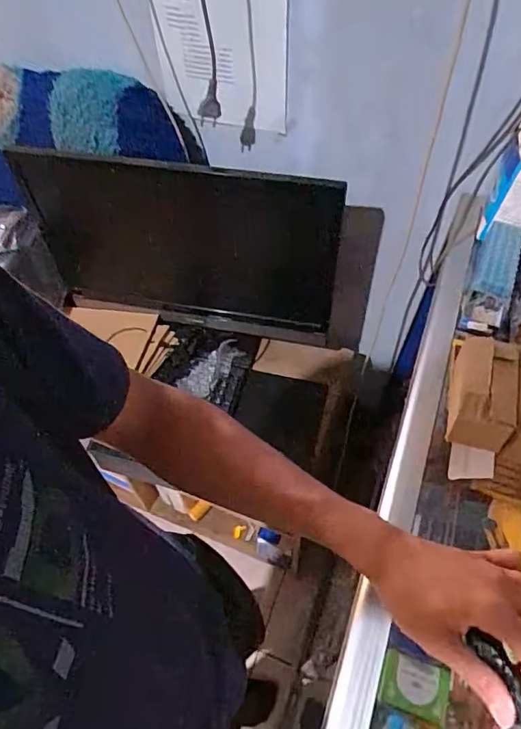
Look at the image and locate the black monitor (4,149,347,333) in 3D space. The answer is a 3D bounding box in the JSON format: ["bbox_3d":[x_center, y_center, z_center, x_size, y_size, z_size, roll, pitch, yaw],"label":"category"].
[{"bbox_3d":[-0.143,-0.205,0.874,0.538,0.314,0.052,10,56,10],"label":"black monitor"}]

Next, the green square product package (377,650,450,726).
[{"bbox_3d":[0.227,0.475,0.738,0.093,0.012,0.071,14,57,12],"label":"green square product package"}]

